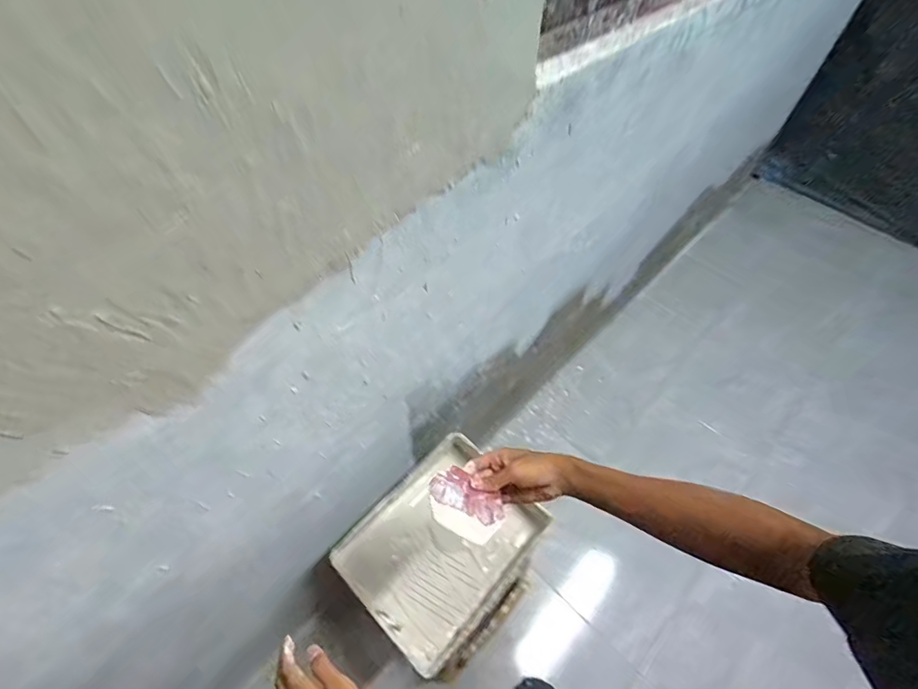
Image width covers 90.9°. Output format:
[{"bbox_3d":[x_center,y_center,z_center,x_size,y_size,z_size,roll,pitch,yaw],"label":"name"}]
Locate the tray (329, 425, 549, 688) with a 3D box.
[{"bbox_3d":[-0.018,0.391,0.883,0.307,0.063,0.356,38,61,22],"label":"tray"}]

